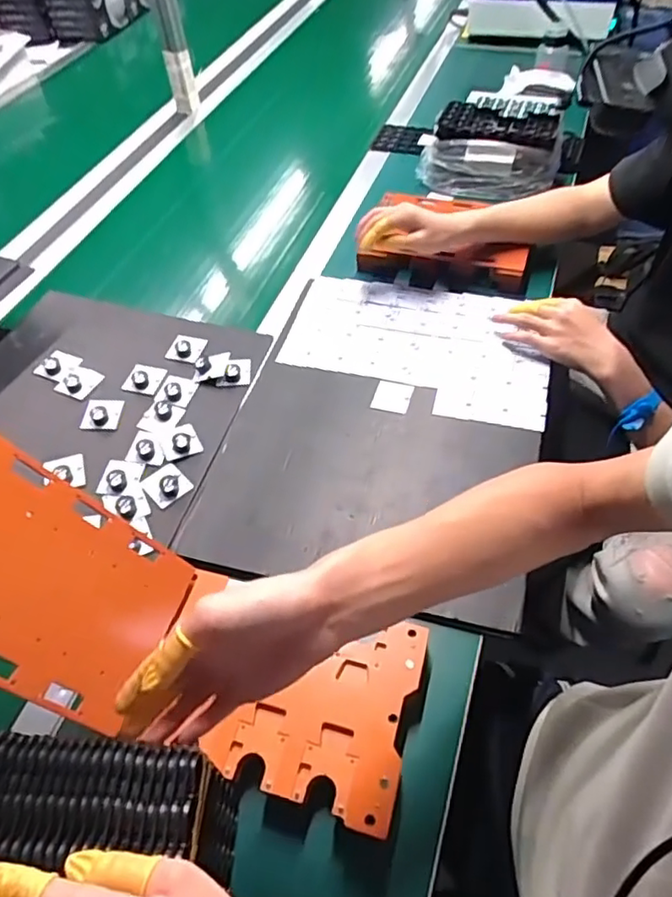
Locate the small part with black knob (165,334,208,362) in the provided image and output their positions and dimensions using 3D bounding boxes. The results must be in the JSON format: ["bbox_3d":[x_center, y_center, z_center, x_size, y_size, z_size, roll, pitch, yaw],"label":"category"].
[{"bbox_3d":[-0.213,-0.146,0.849,0.045,0.013,0.049,13,55,14],"label":"small part with black knob"}]

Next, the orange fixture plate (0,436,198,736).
[{"bbox_3d":[-0.239,0.111,0.497,0.009,0.234,0.159,-17,41,42],"label":"orange fixture plate"}]

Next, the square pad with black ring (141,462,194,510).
[{"bbox_3d":[-0.201,0.042,0.710,0.044,0.014,0.049,-38,59,-22],"label":"square pad with black ring"}]

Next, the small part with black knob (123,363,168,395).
[{"bbox_3d":[-0.260,-0.099,0.812,0.047,0.013,0.047,7,54,10],"label":"small part with black knob"}]

